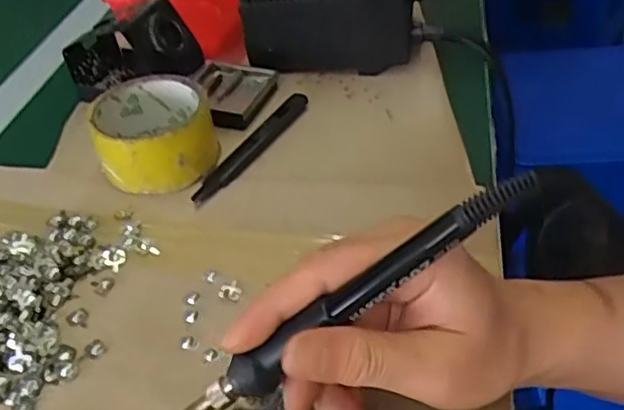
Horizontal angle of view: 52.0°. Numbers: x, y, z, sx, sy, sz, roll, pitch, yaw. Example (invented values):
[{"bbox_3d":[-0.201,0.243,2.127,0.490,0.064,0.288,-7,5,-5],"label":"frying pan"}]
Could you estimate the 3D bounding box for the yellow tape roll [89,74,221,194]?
[{"bbox_3d":[-0.114,-0.054,0.469,0.082,0.045,0.083,-2,42,2],"label":"yellow tape roll"}]

